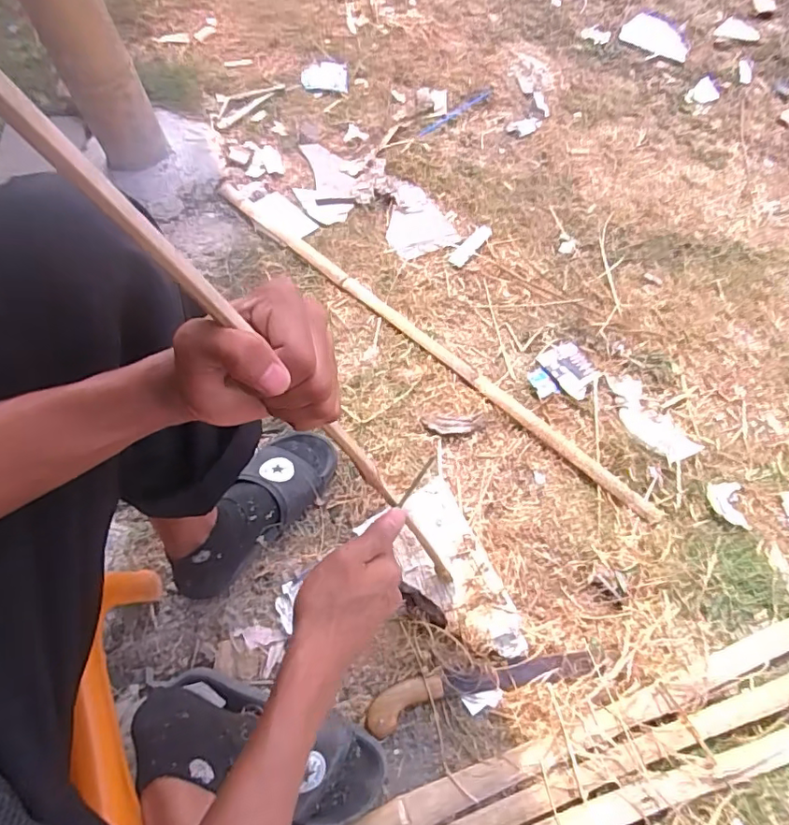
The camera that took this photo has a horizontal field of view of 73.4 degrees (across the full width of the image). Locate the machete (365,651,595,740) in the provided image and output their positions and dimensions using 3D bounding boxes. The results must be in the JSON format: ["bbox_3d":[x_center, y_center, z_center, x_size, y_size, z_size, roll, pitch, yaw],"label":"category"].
[{"bbox_3d":[0.102,0.318,0.623,0.273,0.036,0.047,-13,67,-9],"label":"machete"}]

